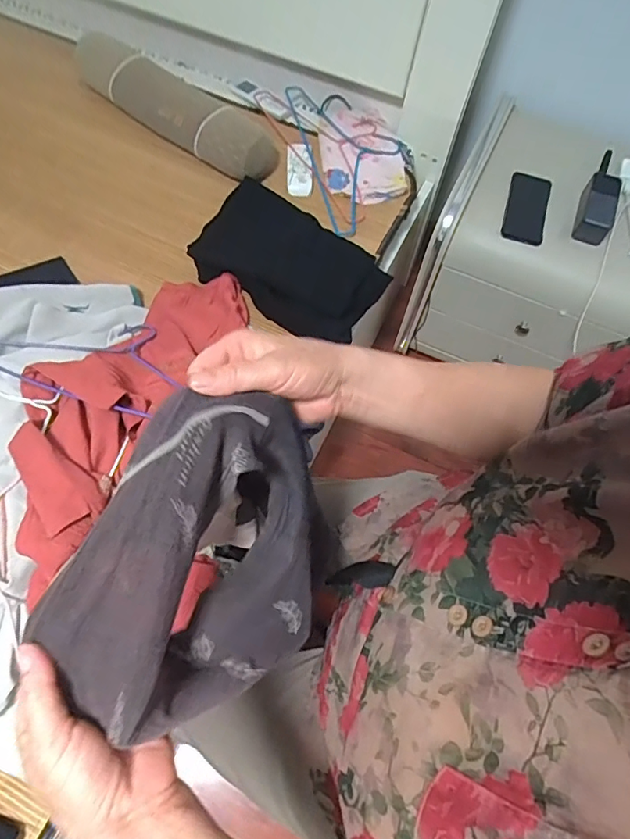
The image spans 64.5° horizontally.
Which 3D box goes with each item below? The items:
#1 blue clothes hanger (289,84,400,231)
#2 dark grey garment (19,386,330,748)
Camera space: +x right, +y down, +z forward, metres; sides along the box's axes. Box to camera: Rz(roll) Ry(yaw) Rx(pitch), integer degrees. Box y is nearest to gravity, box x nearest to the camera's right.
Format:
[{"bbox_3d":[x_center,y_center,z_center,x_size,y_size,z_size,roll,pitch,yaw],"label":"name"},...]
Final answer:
[{"bbox_3d":[0.084,-0.570,1.050,0.204,0.014,0.431,-12,68,-7],"label":"blue clothes hanger"},{"bbox_3d":[-0.068,0.098,0.339,0.141,0.125,0.207,28,68,9],"label":"dark grey garment"}]

